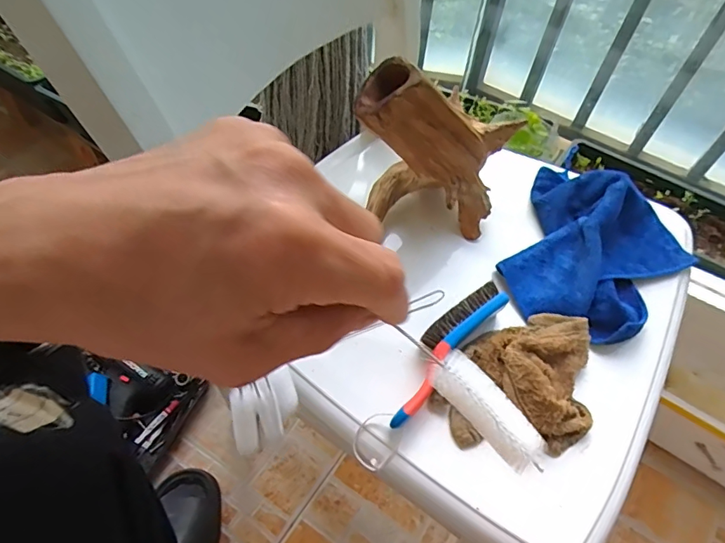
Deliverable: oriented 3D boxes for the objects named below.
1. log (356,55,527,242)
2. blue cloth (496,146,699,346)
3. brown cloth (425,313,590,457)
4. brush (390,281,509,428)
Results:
[{"bbox_3d":[0.075,-0.129,0.471,0.135,0.164,0.116,17,56,9],"label":"log"},{"bbox_3d":[0.239,-0.028,0.485,0.173,0.048,0.200,30,59,17],"label":"blue cloth"},{"bbox_3d":[0.145,0.091,0.407,0.147,0.034,0.112,-25,60,-19],"label":"brown cloth"},{"bbox_3d":[0.070,0.065,0.418,0.035,0.022,0.155,37,61,21],"label":"brush"}]

